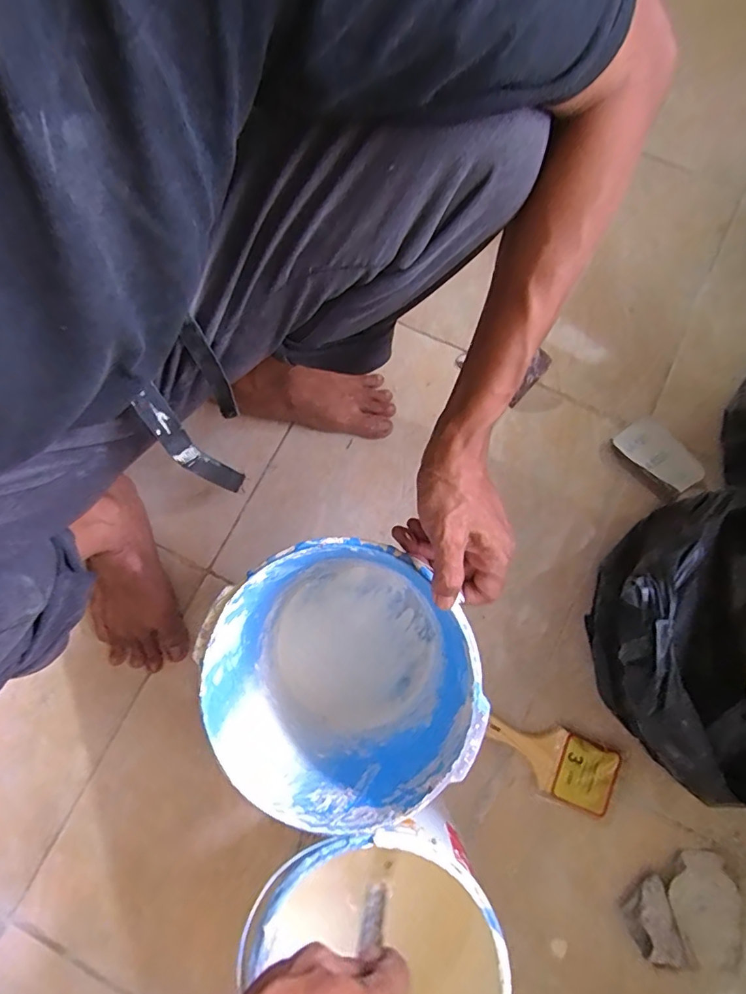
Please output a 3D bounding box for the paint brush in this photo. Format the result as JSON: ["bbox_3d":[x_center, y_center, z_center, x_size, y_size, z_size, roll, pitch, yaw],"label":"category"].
[{"bbox_3d":[0.190,0.282,0.529,0.138,0.018,0.066,24,78,7],"label":"paint brush"}]

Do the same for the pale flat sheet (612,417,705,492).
[{"bbox_3d":[0.351,-0.051,0.603,0.062,0.021,0.101,-42,79,-8],"label":"pale flat sheet"}]

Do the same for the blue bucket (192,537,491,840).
[{"bbox_3d":[-0.024,0.160,0.459,0.200,0.206,0.203,0,77,1],"label":"blue bucket"}]

